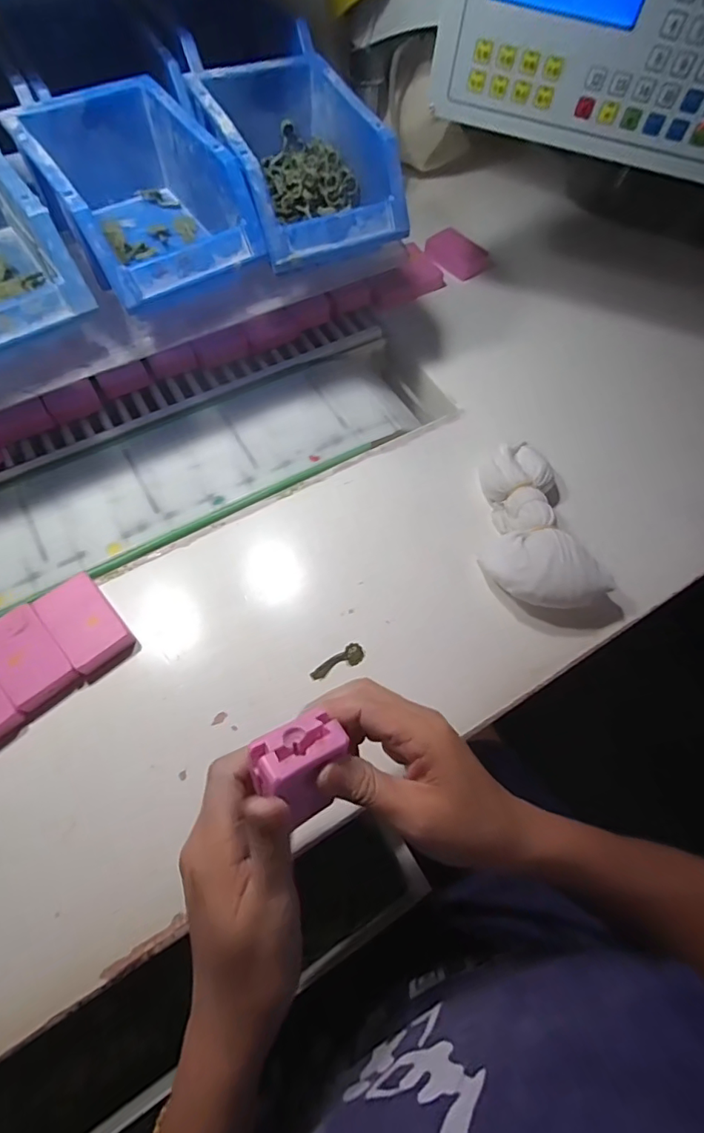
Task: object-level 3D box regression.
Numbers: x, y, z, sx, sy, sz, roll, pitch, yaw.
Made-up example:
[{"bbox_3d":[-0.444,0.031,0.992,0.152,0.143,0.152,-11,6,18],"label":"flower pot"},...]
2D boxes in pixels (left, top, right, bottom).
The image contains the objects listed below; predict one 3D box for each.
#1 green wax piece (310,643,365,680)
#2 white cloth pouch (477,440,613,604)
[{"bbox_3d":[-0.010,0.076,0.396,0.044,0.007,0.015,-32,69,-17],"label":"green wax piece"},{"bbox_3d":[0.151,-0.036,0.435,0.096,0.043,0.165,-12,65,-8],"label":"white cloth pouch"}]

